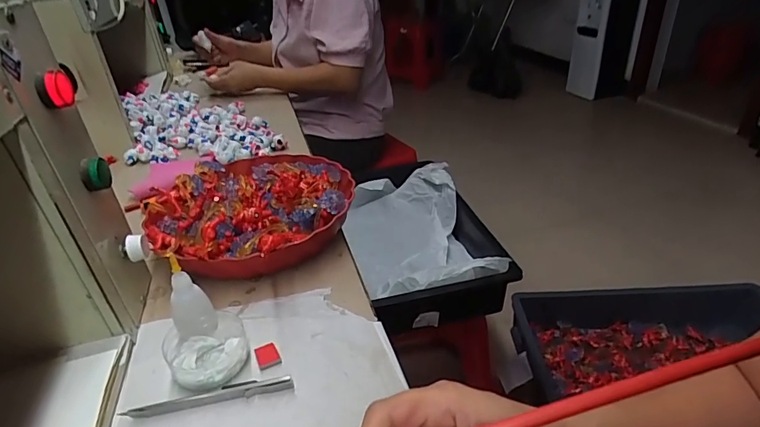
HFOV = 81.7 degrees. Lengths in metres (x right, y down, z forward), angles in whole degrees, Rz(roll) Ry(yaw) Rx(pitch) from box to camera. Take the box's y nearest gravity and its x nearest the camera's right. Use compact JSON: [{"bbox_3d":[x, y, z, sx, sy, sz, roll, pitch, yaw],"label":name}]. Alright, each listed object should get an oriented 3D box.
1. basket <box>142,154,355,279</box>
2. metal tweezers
[{"bbox_3d":[-0.150,-0.007,0.534,0.225,0.068,0.242,3,32,12],"label":"basket"},{"bbox_3d":[-0.133,0.144,0.347,0.125,0.009,0.010,-9,31,-7],"label":"metal tweezers"}]

